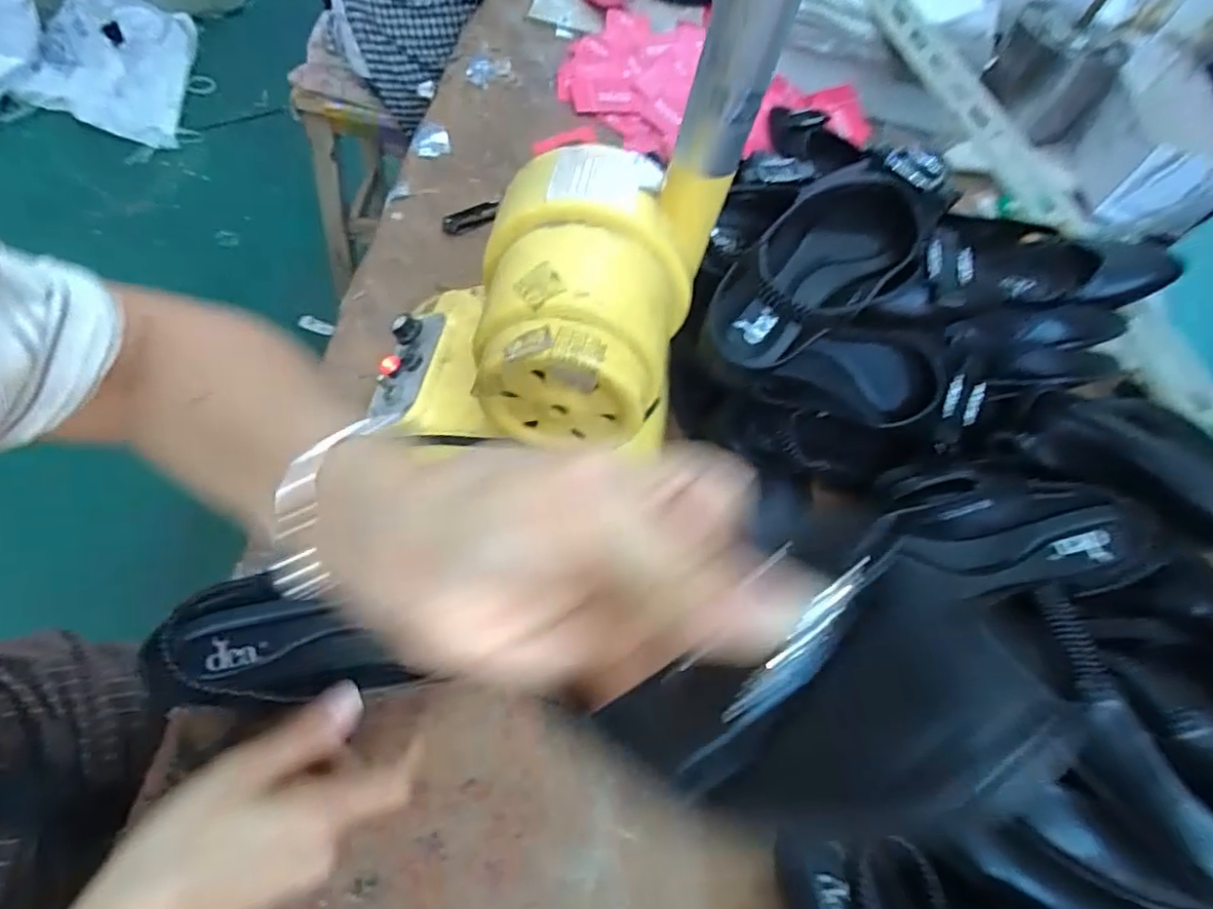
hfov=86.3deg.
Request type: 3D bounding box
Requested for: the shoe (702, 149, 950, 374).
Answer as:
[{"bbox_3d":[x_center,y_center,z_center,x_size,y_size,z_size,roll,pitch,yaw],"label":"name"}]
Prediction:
[{"bbox_3d":[0.141,-0.131,0.421,0.189,0.050,0.081,-34,71,-27],"label":"shoe"}]

